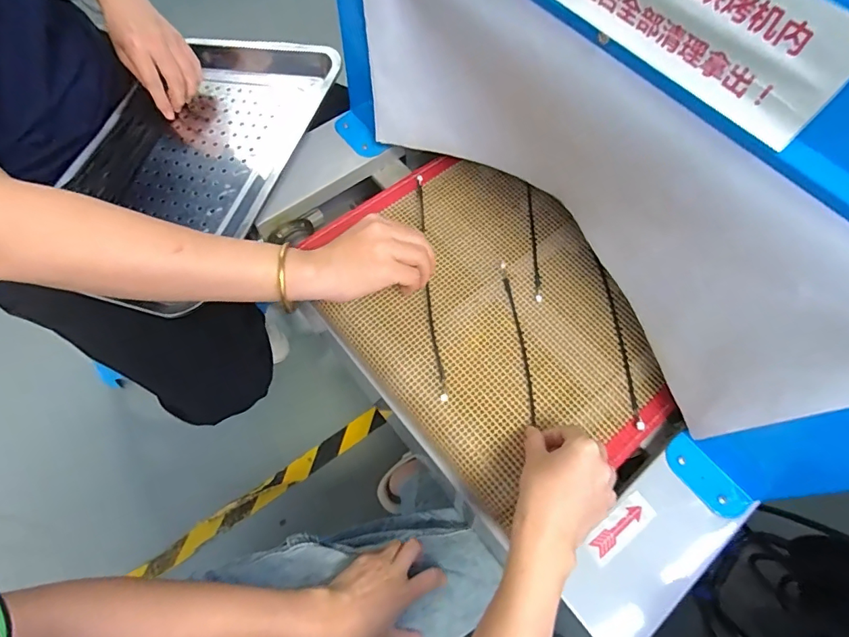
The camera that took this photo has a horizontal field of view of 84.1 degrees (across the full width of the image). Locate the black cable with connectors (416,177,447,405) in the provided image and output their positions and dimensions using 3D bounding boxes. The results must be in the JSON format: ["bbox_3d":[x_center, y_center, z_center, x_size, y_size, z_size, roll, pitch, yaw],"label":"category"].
[{"bbox_3d":[0.005,-0.046,0.518,0.010,0.008,0.279,-4,65,-4],"label":"black cable with connectors"}]

